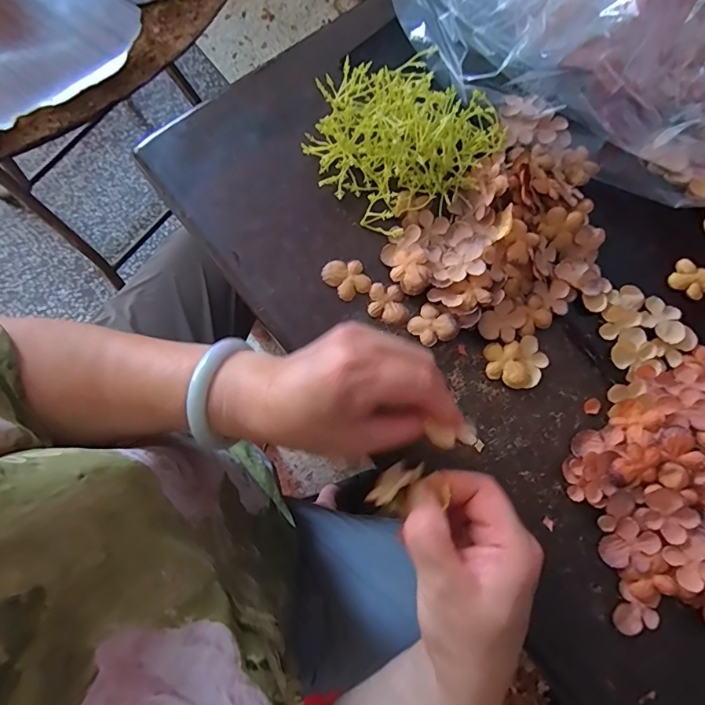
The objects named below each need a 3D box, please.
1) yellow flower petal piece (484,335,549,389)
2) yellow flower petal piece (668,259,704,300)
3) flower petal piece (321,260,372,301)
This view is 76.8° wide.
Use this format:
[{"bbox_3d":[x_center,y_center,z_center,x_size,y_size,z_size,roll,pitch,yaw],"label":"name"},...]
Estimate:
[{"bbox_3d":[0.126,0.009,0.342,0.047,0.009,0.037,-11,74,-3],"label":"yellow flower petal piece"},{"bbox_3d":[0.277,-0.058,0.360,0.034,0.006,0.028,30,77,8],"label":"yellow flower petal piece"},{"bbox_3d":[-0.005,-0.059,0.353,0.032,0.004,0.034,-29,76,-7],"label":"flower petal piece"}]

